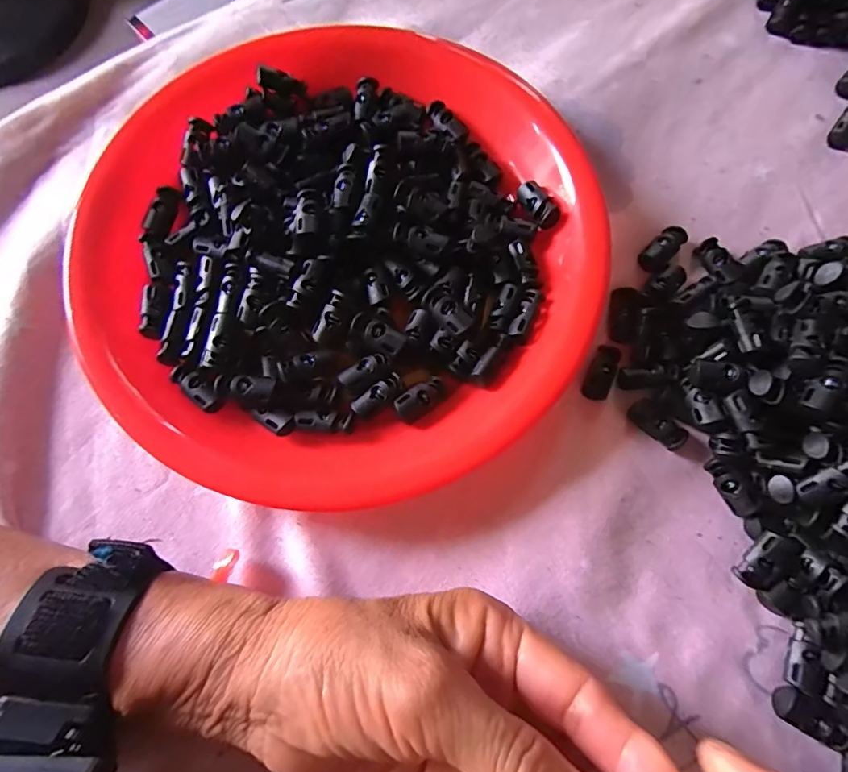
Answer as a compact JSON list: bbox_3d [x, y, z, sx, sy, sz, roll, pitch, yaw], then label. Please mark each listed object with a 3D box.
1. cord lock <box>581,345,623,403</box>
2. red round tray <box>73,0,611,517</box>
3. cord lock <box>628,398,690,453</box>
[{"bbox_3d":[0.090,-0.006,0.237,0.015,0.006,0.029,26,76,7],"label":"cord lock"},{"bbox_3d":[-0.044,-0.090,0.244,0.243,0.027,0.291,-10,75,-2],"label":"red round tray"},{"bbox_3d":[0.114,0.018,0.228,0.027,0.007,0.014,37,78,10],"label":"cord lock"}]

